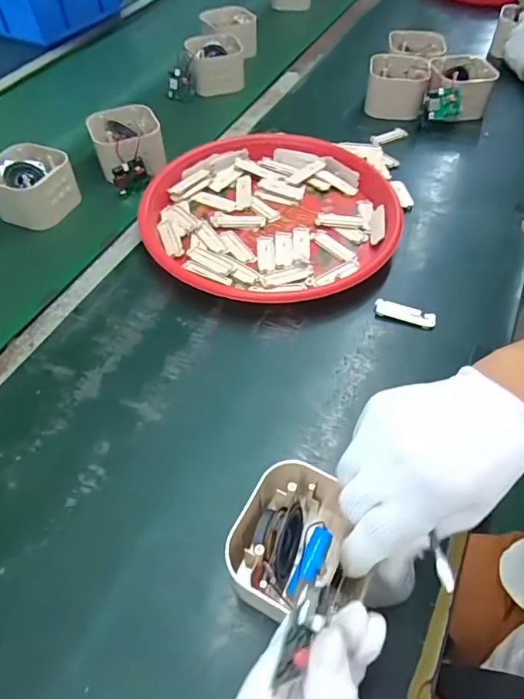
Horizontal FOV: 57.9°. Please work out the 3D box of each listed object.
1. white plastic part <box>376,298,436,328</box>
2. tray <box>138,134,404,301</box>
[{"bbox_3d":[0.145,-0.037,0.480,0.060,0.004,0.018,19,71,12],"label":"white plastic part"},{"bbox_3d":[0.015,-0.161,0.567,0.302,0.039,0.302,-1,53,2],"label":"tray"}]

